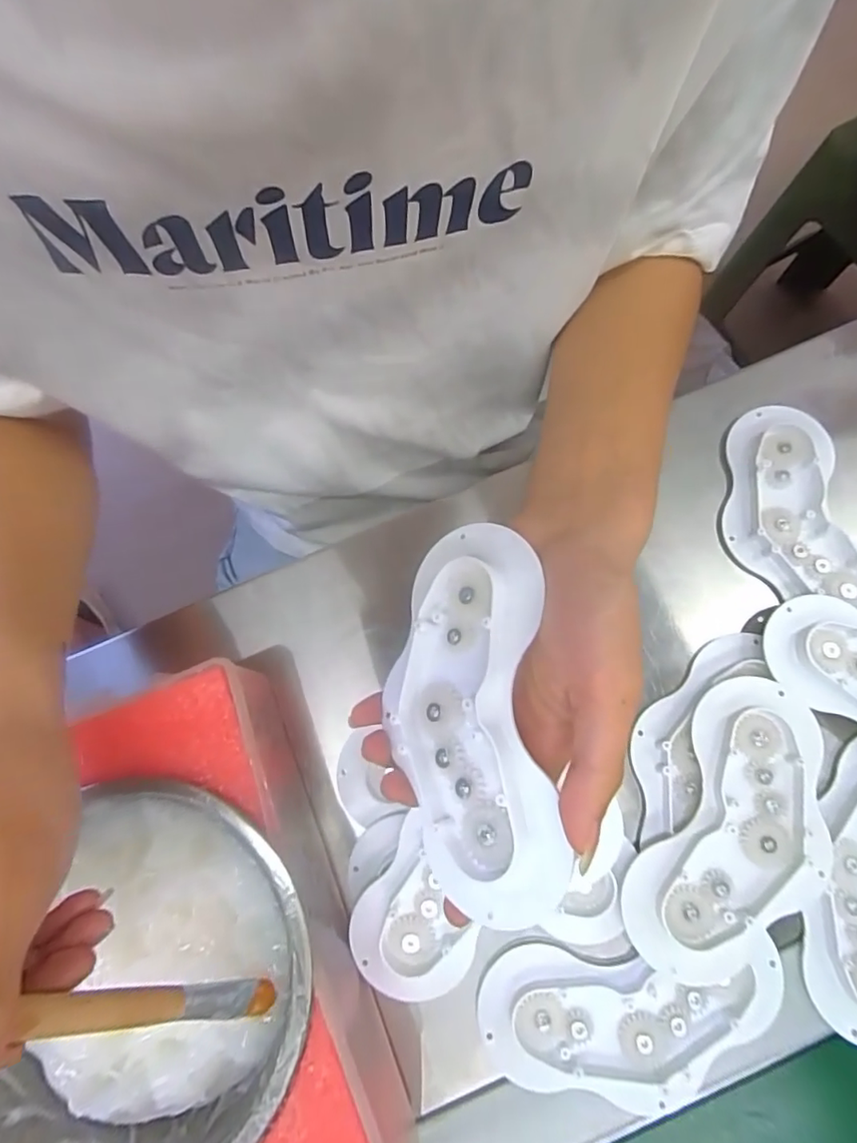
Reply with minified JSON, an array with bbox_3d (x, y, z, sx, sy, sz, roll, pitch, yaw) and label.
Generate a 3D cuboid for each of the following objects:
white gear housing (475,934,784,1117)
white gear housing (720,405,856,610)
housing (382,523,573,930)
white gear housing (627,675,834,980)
[{"bbox_3d":[0.102,0.225,0.276,0.146,0.023,0.067,-4,75,3],"label":"white gear housing"},{"bbox_3d":[0.219,-0.032,0.337,0.075,0.021,0.142,-14,74,0],"label":"white gear housing"},{"bbox_3d":[0.019,0.058,0.229,0.066,0.022,0.154,-11,73,25],"label":"housing"},{"bbox_3d":[0.158,0.130,0.282,0.073,0.025,0.148,27,78,11],"label":"white gear housing"}]

